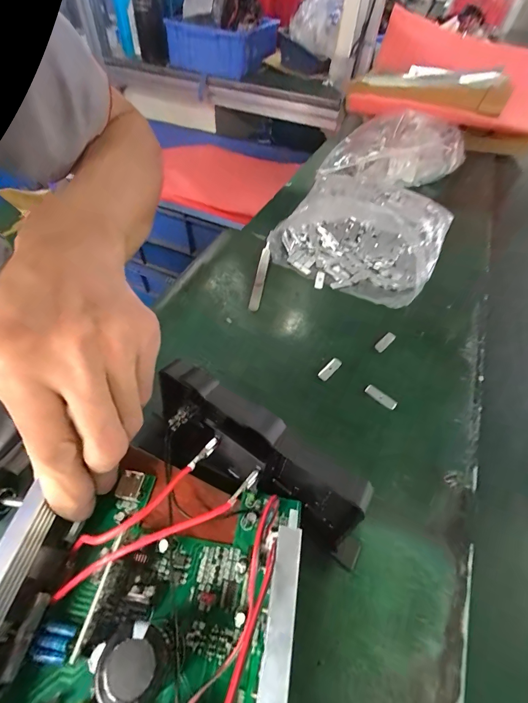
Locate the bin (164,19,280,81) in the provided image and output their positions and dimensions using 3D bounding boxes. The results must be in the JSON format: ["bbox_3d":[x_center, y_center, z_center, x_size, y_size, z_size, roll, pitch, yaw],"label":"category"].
[{"bbox_3d":[-0.101,-0.741,0.779,0.216,0.084,0.161,27,55,15],"label":"bin"}]

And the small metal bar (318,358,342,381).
[{"bbox_3d":[0.056,0.015,0.272,0.009,0.004,0.024,38,59,22],"label":"small metal bar"}]

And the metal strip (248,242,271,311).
[{"bbox_3d":[-0.003,-0.080,0.337,0.010,0.004,0.089,8,61,5],"label":"metal strip"}]

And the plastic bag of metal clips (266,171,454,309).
[{"bbox_3d":[0.113,-0.143,0.371,0.176,0.036,0.185,27,55,15],"label":"plastic bag of metal clips"}]

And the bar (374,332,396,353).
[{"bbox_3d":[0.111,-0.010,0.293,0.025,0.004,0.008,-36,63,-27],"label":"bar"}]

